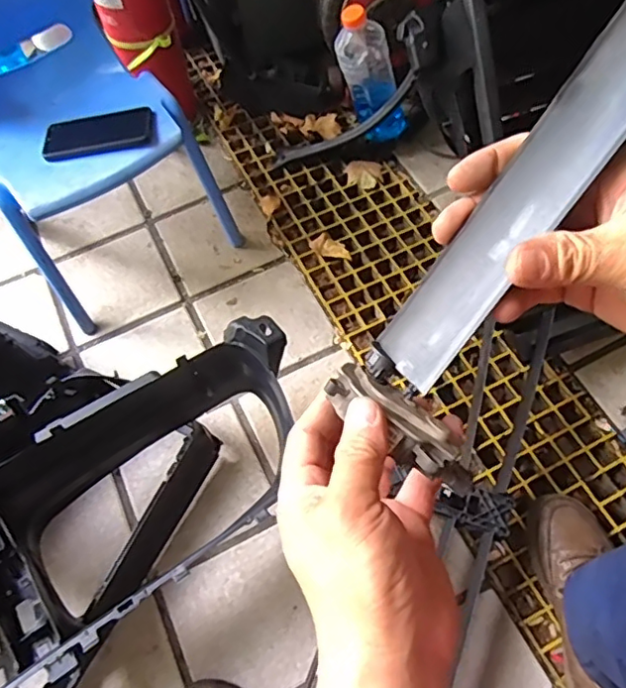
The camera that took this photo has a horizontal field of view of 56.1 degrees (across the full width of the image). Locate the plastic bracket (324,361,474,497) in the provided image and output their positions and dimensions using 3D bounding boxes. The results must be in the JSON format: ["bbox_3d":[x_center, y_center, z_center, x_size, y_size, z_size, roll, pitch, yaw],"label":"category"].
[{"bbox_3d":[0.051,0.044,0.318,0.093,0.022,0.033,42,70,9],"label":"plastic bracket"}]

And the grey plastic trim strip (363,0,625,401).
[{"bbox_3d":[0.122,-0.095,0.291,0.284,0.008,0.050,-56,47,13],"label":"grey plastic trim strip"}]

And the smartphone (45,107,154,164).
[{"bbox_3d":[-0.323,-0.317,0.885,0.161,0.010,0.078,-9,64,3],"label":"smartphone"}]

